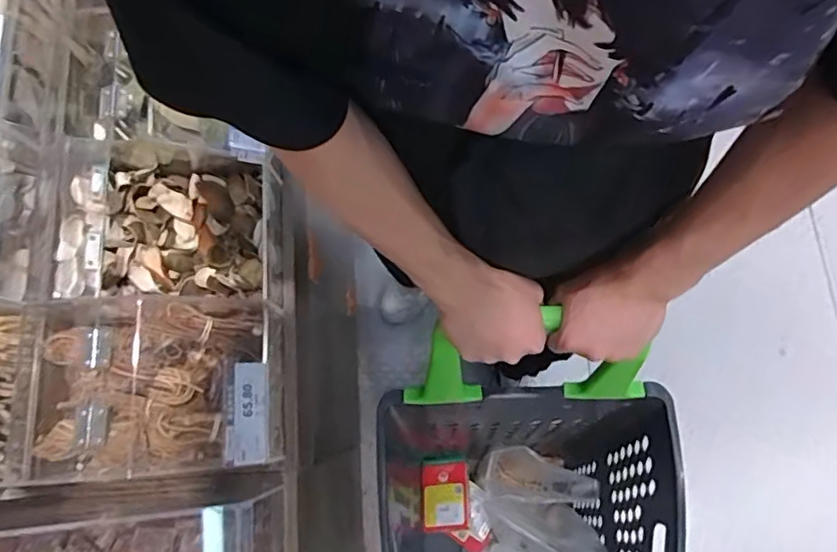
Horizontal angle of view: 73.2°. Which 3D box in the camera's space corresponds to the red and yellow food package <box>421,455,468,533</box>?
[{"bbox_3d":[0.051,0.432,1.118,0.089,0.028,0.137,-2,77,3],"label":"red and yellow food package"}]

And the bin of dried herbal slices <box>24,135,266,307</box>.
[{"bbox_3d":[-0.287,-0.058,0.622,0.211,0.124,0.176,-3,77,3],"label":"bin of dried herbal slices"}]

